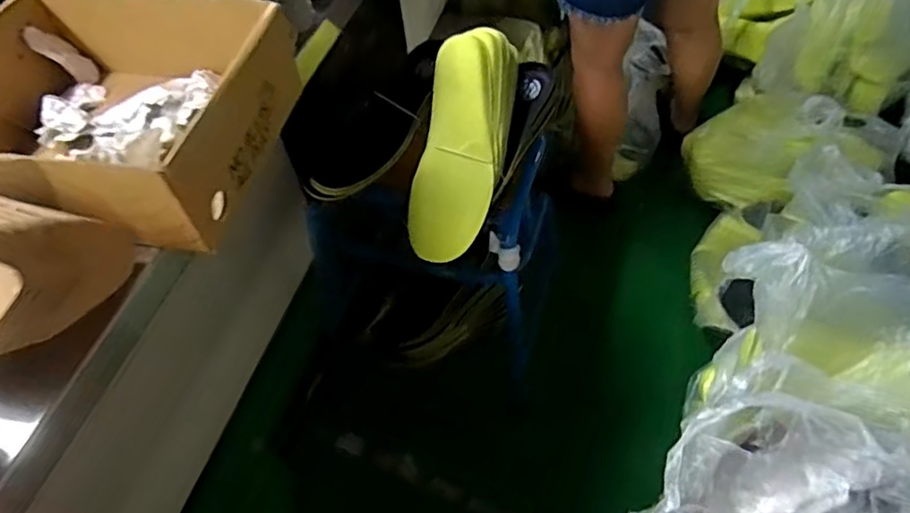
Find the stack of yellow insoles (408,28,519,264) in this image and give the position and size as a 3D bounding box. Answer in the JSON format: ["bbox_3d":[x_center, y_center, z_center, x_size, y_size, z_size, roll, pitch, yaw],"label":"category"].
[{"bbox_3d":[0.010,-0.149,0.819,0.109,0.075,0.324,10,75,11],"label":"stack of yellow insoles"}]

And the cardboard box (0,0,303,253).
[{"bbox_3d":[-0.302,-0.130,0.550,0.272,0.106,0.245,13,56,13],"label":"cardboard box"}]

